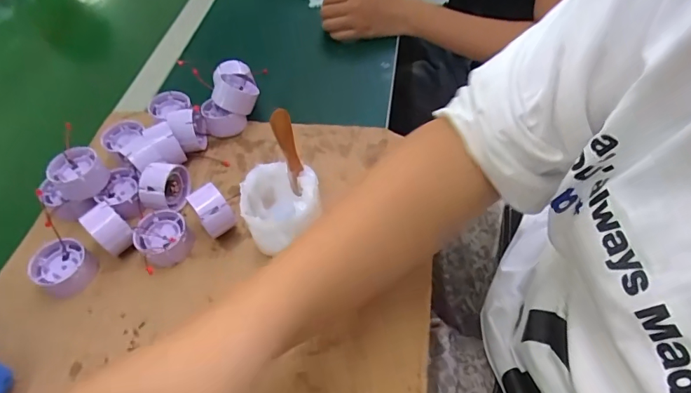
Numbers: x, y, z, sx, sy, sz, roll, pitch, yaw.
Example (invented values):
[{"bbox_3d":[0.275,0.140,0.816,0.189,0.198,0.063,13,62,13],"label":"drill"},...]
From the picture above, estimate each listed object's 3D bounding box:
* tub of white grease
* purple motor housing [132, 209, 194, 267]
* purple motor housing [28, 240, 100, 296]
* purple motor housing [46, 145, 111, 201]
[{"bbox_3d":[-0.054,0.016,0.385,0.068,0.065,0.072,-8,52,-2],"label":"tub of white grease"},{"bbox_3d":[-0.169,0.039,0.406,0.045,0.027,0.045,-3,53,3],"label":"purple motor housing"},{"bbox_3d":[-0.254,0.064,0.393,0.042,0.027,0.045,-3,53,3],"label":"purple motor housing"},{"bbox_3d":[-0.261,-0.021,0.427,0.043,0.033,0.045,-3,53,3],"label":"purple motor housing"}]

